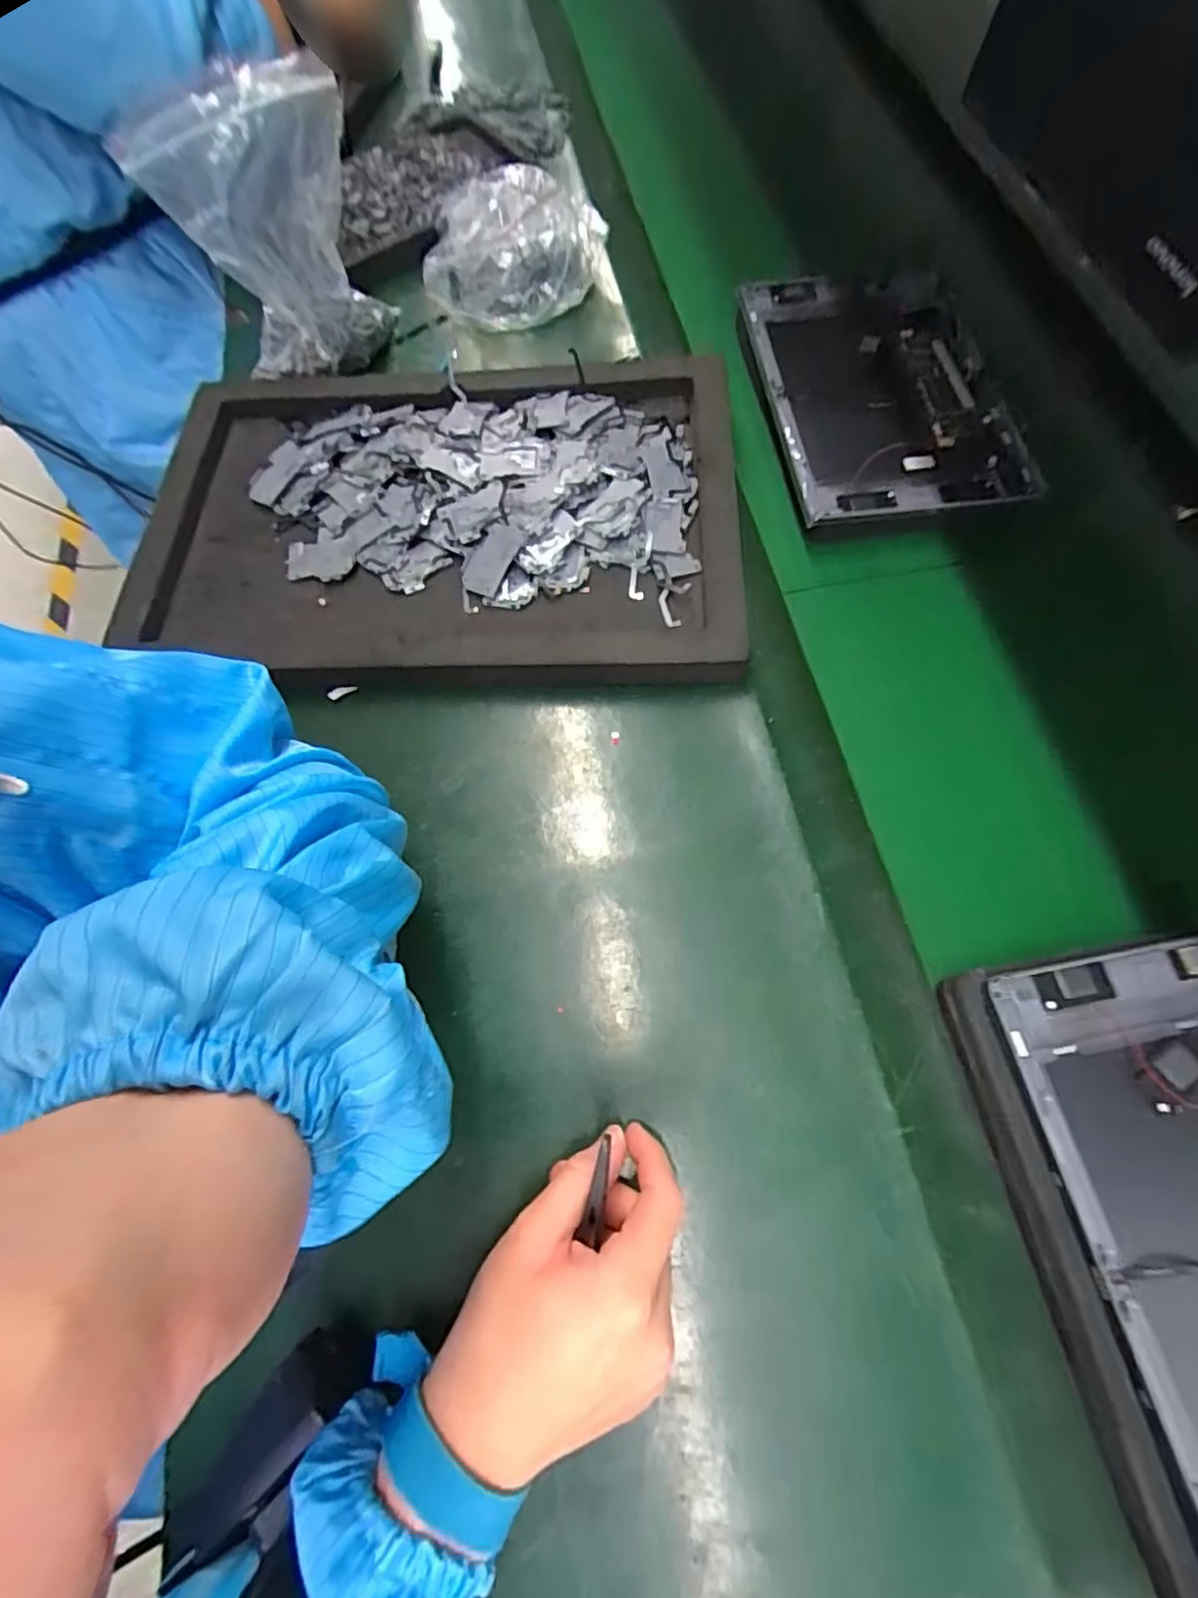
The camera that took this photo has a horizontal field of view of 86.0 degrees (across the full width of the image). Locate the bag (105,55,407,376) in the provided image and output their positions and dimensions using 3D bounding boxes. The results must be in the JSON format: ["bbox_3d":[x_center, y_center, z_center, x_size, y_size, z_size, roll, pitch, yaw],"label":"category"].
[{"bbox_3d":[-0.228,-0.399,0.454,0.137,0.145,0.074,-22,69,-7],"label":"bag"}]

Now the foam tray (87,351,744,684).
[{"bbox_3d":[-0.119,-0.201,0.451,0.419,0.025,0.267,1,68,0],"label":"foam tray"}]

